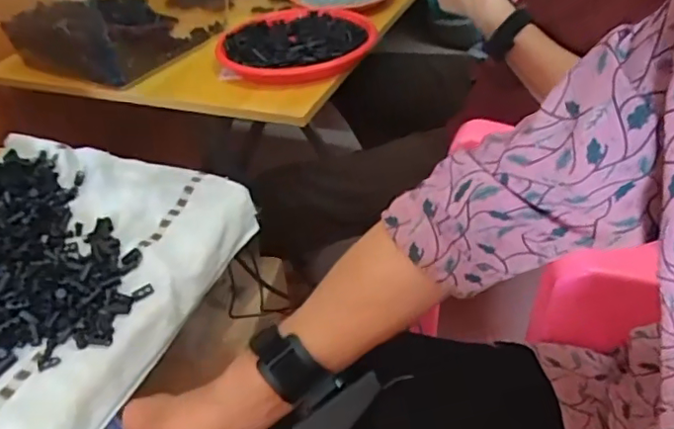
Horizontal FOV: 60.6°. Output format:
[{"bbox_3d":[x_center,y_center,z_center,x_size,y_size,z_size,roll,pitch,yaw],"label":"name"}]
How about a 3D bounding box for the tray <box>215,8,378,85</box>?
[{"bbox_3d":[-0.062,-0.268,0.890,0.235,0.030,0.253,-4,38,3],"label":"tray"}]

